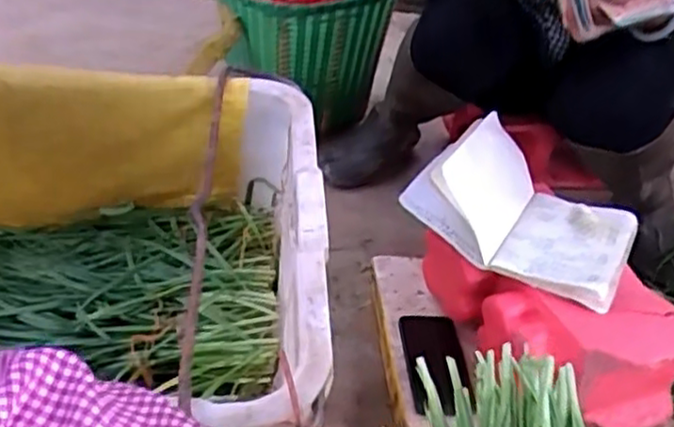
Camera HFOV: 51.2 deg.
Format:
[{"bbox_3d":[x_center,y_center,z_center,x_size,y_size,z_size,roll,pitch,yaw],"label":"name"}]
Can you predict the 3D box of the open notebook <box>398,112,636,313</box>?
[{"bbox_3d":[0.241,-0.019,0.895,0.271,0.097,0.204,24,42,18],"label":"open notebook"}]

